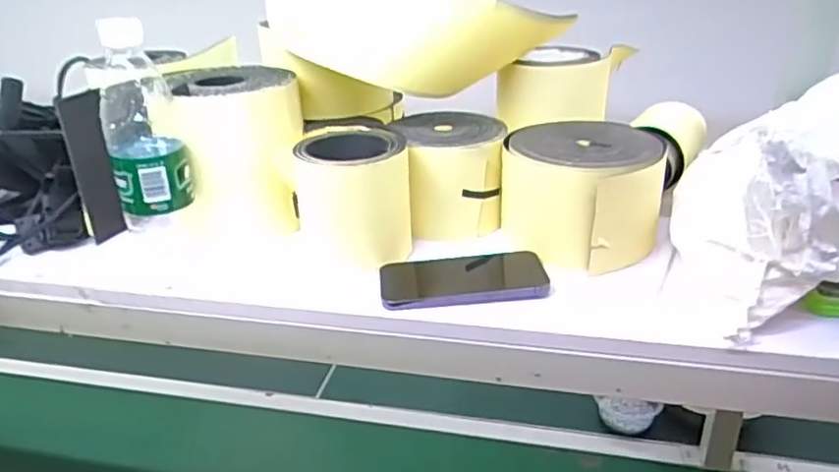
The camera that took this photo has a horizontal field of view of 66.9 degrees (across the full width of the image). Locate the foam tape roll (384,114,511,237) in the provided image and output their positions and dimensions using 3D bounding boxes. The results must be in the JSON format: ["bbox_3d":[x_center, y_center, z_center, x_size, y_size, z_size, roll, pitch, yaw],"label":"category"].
[{"bbox_3d":[0.032,-0.068,0.674,0.108,0.095,0.117,-1,25,0],"label":"foam tape roll"}]

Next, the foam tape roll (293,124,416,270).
[{"bbox_3d":[-0.062,-0.040,0.614,0.104,0.106,0.101,-2,25,-2],"label":"foam tape roll"}]

